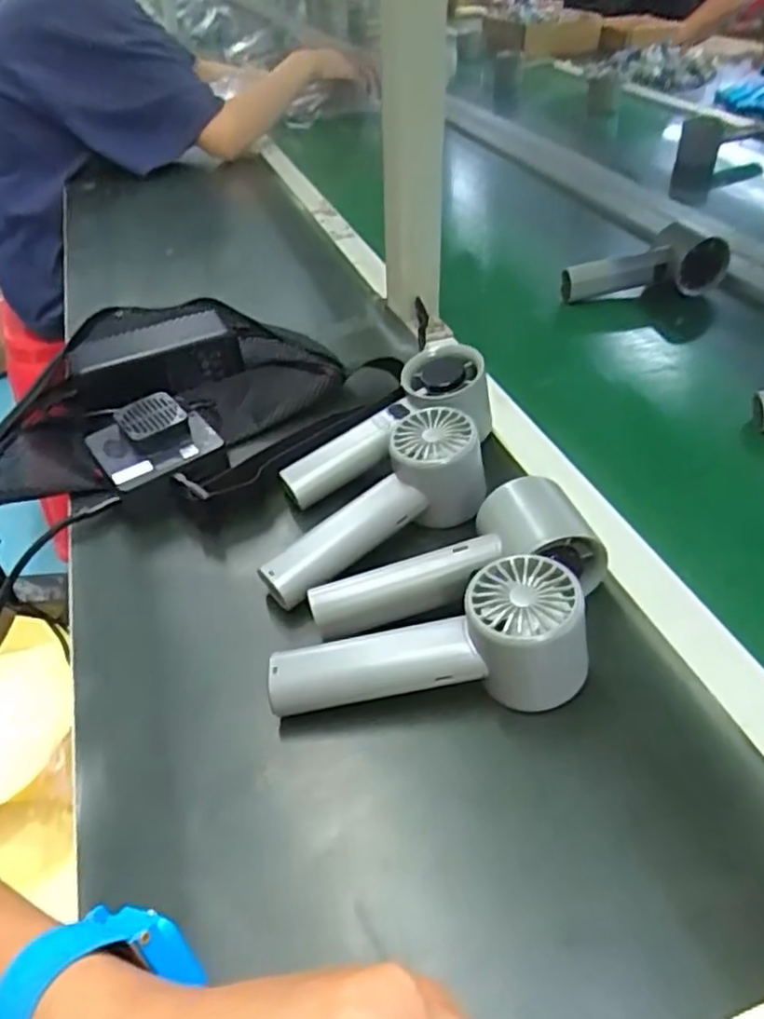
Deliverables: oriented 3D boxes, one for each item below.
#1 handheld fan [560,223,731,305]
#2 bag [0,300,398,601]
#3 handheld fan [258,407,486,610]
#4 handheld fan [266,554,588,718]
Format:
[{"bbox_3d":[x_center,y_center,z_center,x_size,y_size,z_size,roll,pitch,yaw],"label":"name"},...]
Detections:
[{"bbox_3d":[0.257,-0.233,0.682,0.153,0.048,0.055,-17,43,-16],"label":"handheld fan"},{"bbox_3d":[-0.159,-0.073,0.526,0.302,0.069,0.198,-21,44,-20],"label":"bag"},{"bbox_3d":[-0.004,0.005,0.437,0.157,0.058,0.056,-37,51,-15],"label":"handheld fan"},{"bbox_3d":[0.023,0.073,0.354,0.153,0.055,0.048,-14,41,9],"label":"handheld fan"}]

